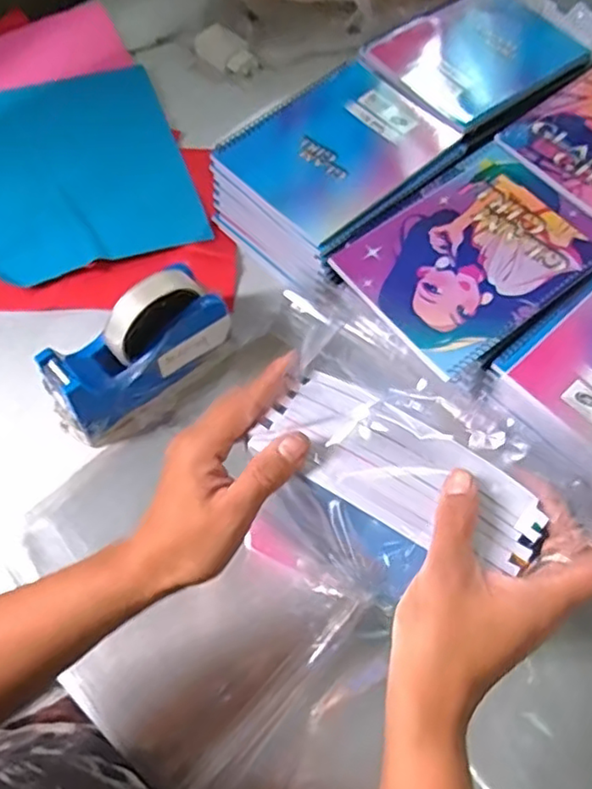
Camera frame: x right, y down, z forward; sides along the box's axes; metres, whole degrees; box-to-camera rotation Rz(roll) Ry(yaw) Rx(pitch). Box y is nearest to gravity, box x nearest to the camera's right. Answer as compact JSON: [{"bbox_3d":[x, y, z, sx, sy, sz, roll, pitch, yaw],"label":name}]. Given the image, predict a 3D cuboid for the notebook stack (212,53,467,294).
[{"bbox_3d":[0.040,-0.217,0.630,0.224,0.084,0.160,-42,72,-18],"label":"notebook stack"}]

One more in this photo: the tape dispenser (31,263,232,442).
[{"bbox_3d":[-0.130,-0.035,0.520,0.160,0.106,0.060,-37,70,-17],"label":"tape dispenser"}]

